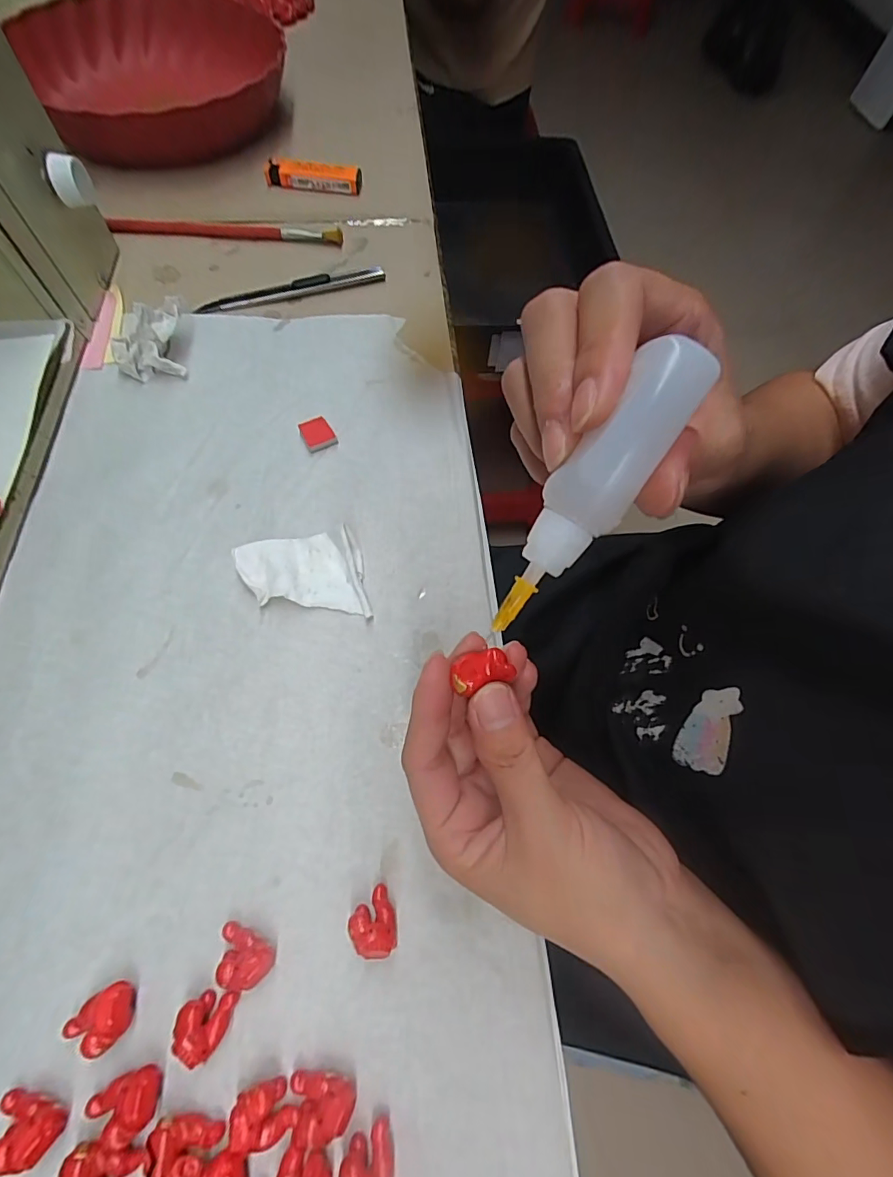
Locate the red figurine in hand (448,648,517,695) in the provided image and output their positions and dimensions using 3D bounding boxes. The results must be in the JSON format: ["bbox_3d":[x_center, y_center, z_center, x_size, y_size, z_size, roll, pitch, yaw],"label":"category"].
[{"bbox_3d":[0.011,0.027,0.160,0.018,0.008,0.013,-17,67,-11],"label":"red figurine in hand"}]

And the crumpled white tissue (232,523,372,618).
[{"bbox_3d":[-0.077,-0.013,0.259,0.074,0.020,0.043,7,65,0],"label":"crumpled white tissue"}]

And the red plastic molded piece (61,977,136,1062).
[{"bbox_3d":[-0.130,0.162,0.180,0.023,0.012,0.018,-27,69,-15],"label":"red plastic molded piece"}]

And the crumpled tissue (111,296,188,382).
[{"bbox_3d":[-0.195,-0.163,0.314,0.044,0.032,0.037,-10,66,-7],"label":"crumpled tissue"}]

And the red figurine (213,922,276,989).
[{"bbox_3d":[-0.080,0.146,0.190,0.024,0.014,0.016,21,66,7],"label":"red figurine"}]

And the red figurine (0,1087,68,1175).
[{"bbox_3d":[-0.147,0.189,0.167,0.024,0.011,0.016,9,65,1],"label":"red figurine"}]

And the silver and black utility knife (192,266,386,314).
[{"bbox_3d":[-0.114,-0.223,0.358,0.138,0.010,0.015,-18,67,-11],"label":"silver and black utility knife"}]

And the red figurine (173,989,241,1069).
[{"bbox_3d":[-0.092,0.164,0.182,0.018,0.013,0.021,16,65,4],"label":"red figurine"}]

